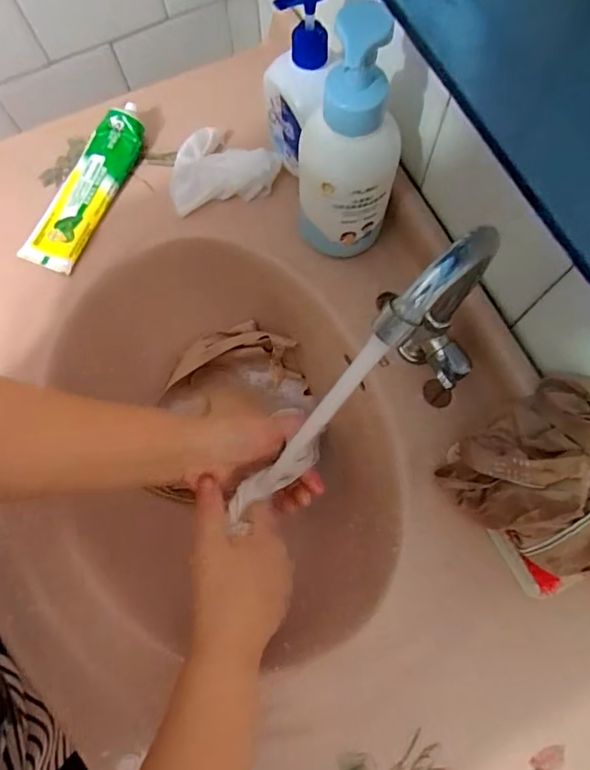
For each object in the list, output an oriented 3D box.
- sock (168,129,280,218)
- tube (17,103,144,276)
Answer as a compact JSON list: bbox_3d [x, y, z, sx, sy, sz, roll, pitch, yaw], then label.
[{"bbox_3d":[-0.077,-0.229,0.486,0.112,0.029,0.078,-15,74,-3],"label":"sock"},{"bbox_3d":[-0.215,-0.208,0.480,0.057,0.034,0.192,21,76,7],"label":"tube"}]

